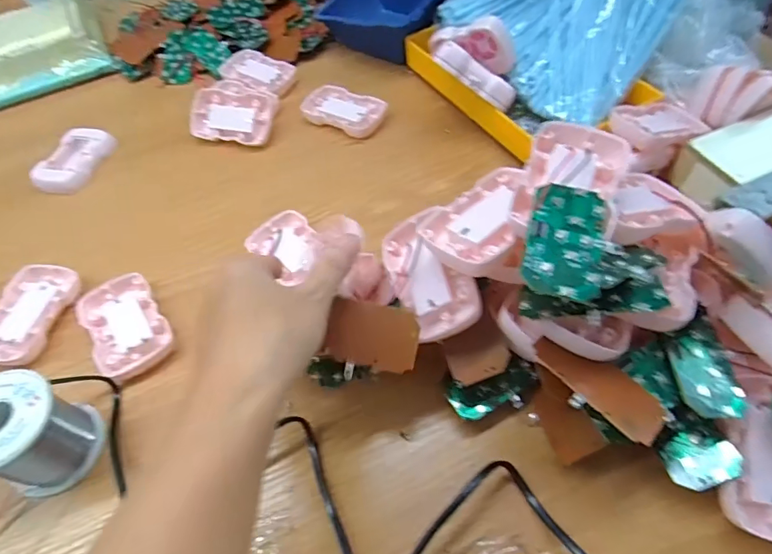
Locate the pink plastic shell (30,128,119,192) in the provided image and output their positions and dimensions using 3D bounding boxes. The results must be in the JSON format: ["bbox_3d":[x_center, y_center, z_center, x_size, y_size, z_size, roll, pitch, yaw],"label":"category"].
[{"bbox_3d":[-0.329,-0.125,0.490,0.054,0.016,0.090,8,57,9],"label":"pink plastic shell"}]

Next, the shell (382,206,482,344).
[{"bbox_3d":[0.027,-0.003,0.308,0.045,0.021,0.091,-16,56,-7],"label":"shell"}]

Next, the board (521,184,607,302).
[{"bbox_3d":[0.093,-0.021,0.238,0.037,0.006,0.070,13,57,12],"label":"board"}]

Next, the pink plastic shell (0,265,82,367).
[{"bbox_3d":[-0.295,0.028,0.381,0.058,0.015,0.089,5,56,7],"label":"pink plastic shell"}]

